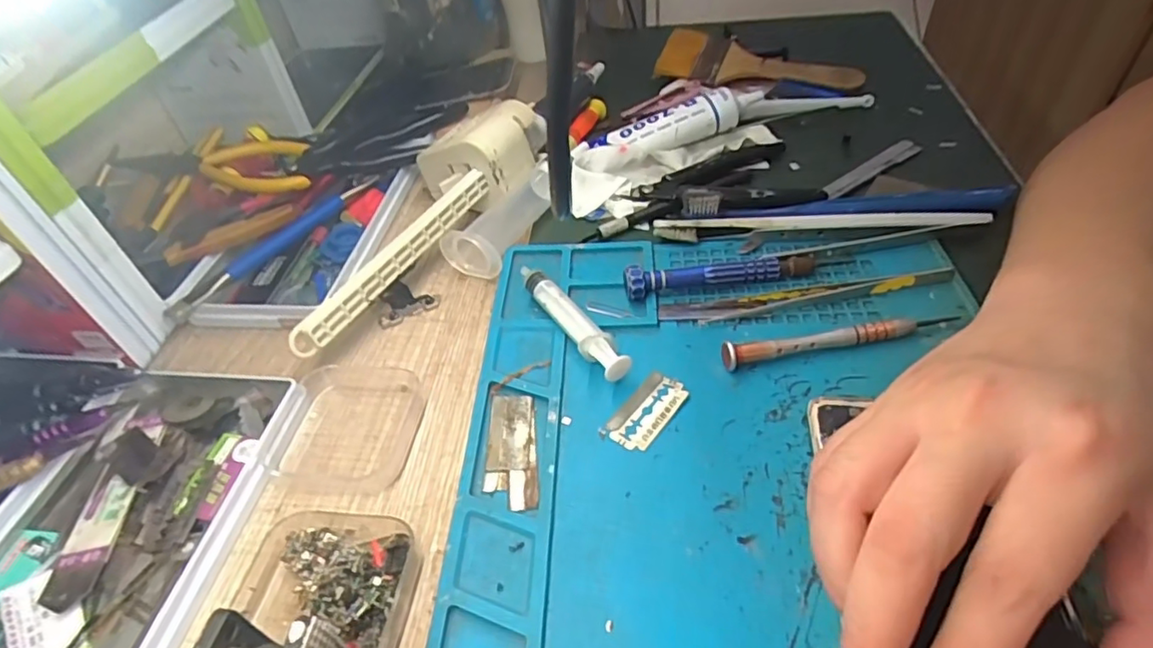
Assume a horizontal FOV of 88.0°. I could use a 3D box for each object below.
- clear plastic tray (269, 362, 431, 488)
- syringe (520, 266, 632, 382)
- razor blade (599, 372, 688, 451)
[{"bbox_3d":[-0.108,0.046,0.287,0.063,0.010,0.069,1,45,8],"label":"clear plastic tray"},{"bbox_3d":[-0.003,0.000,0.304,0.015,0.016,0.085,-28,48,-20],"label":"syringe"},{"bbox_3d":[0.032,0.039,0.272,0.022,0.004,0.043,27,53,29],"label":"razor blade"}]

